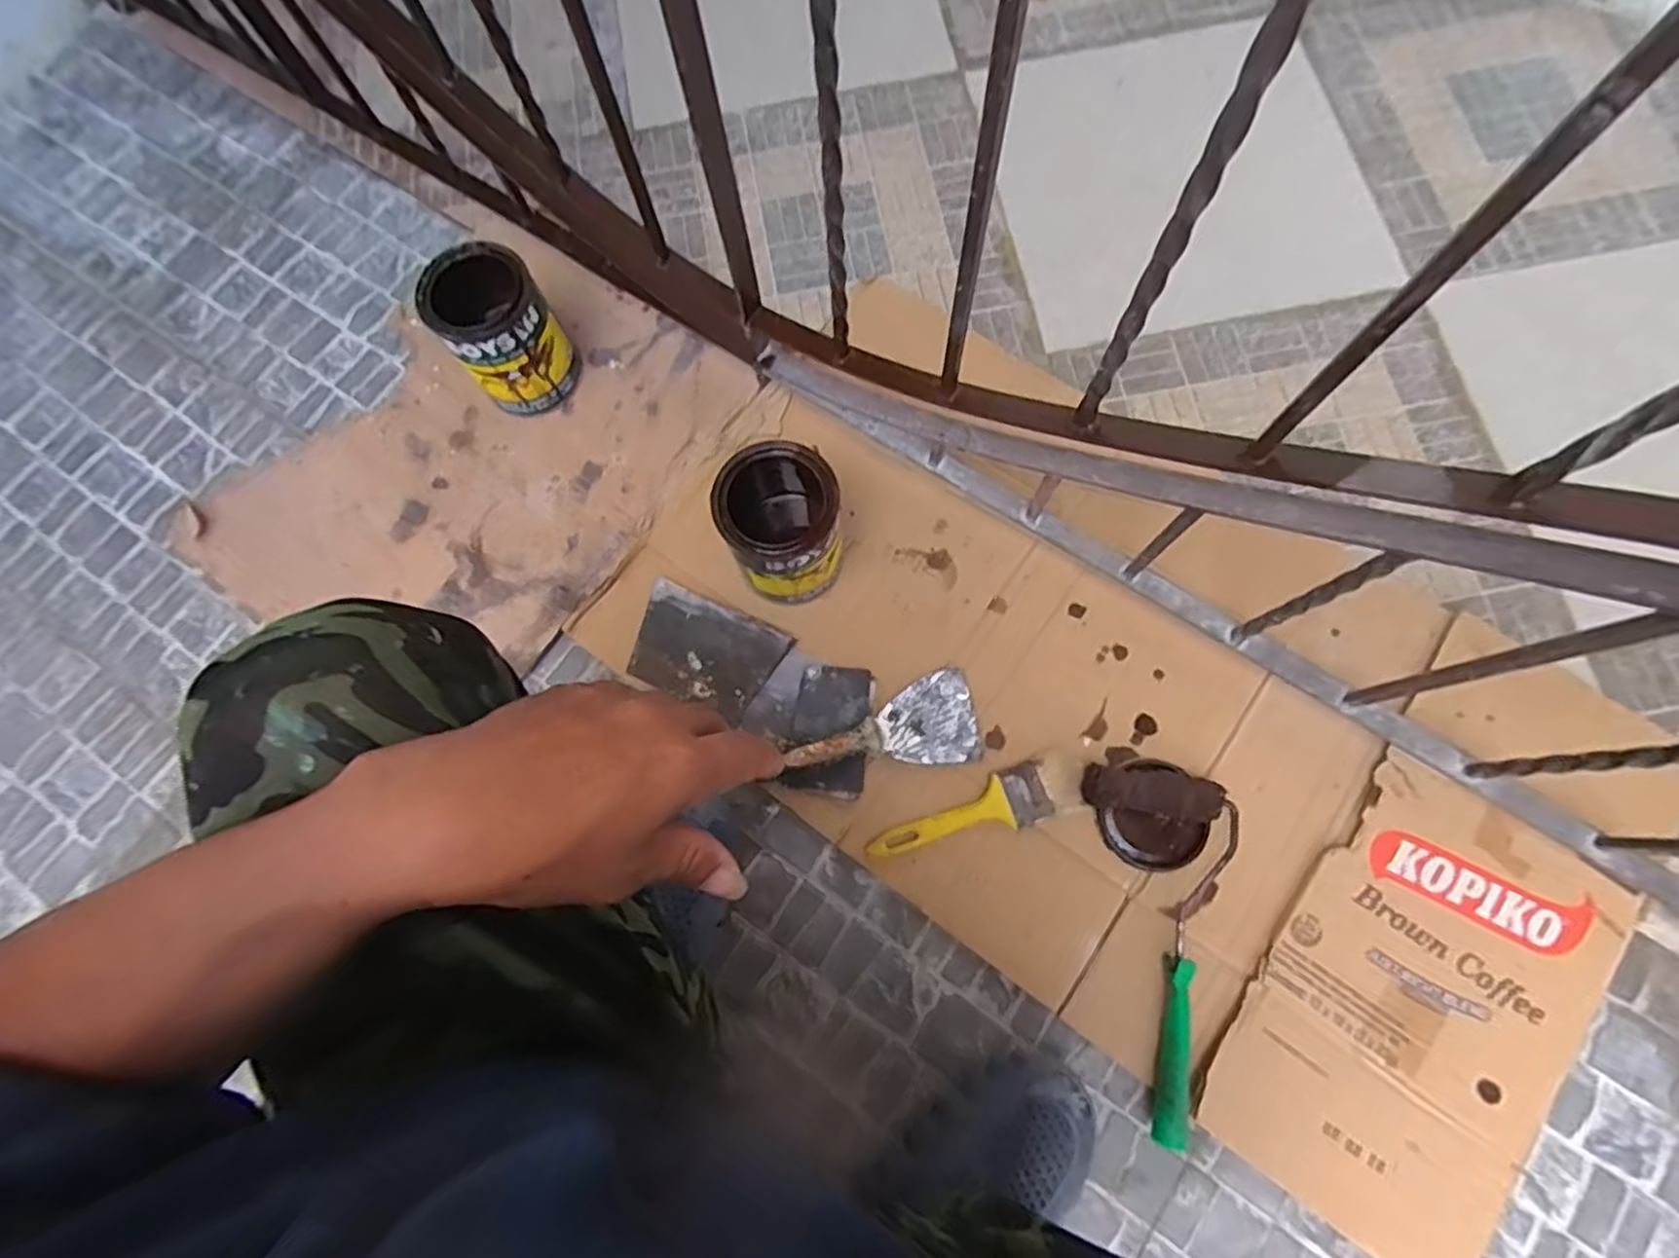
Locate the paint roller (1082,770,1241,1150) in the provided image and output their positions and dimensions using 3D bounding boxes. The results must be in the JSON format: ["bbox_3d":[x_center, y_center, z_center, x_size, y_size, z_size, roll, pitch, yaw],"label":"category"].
[{"bbox_3d":[0.293,0.258,0.609,0.127,0.037,0.301,-8,75,1],"label":"paint roller"}]

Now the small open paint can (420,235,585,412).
[{"bbox_3d":[-0.333,-0.294,0.739,0.103,0.146,0.114,-37,76,-6],"label":"small open paint can"}]

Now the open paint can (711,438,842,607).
[{"bbox_3d":[-0.049,-0.095,0.665,0.102,0.148,0.118,-18,75,-1],"label":"open paint can"}]

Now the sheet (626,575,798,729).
[{"bbox_3d":[-0.126,0.021,0.699,0.137,0.007,0.097,24,76,6],"label":"sheet"}]

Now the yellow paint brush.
[{"bbox_3d":[0.124,0.160,0.645,0.201,0.017,0.050,-22,75,-3],"label":"yellow paint brush"}]

